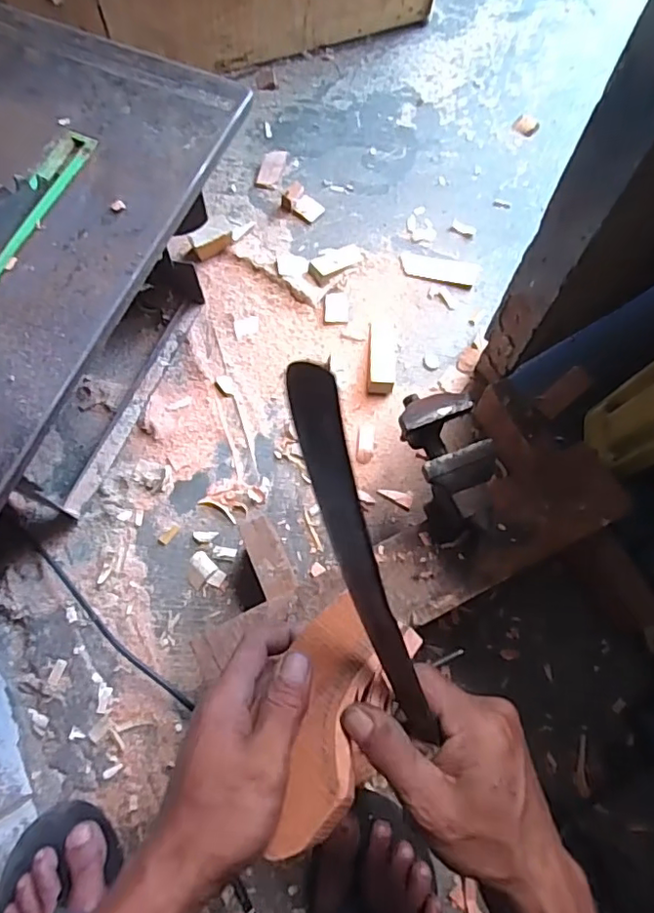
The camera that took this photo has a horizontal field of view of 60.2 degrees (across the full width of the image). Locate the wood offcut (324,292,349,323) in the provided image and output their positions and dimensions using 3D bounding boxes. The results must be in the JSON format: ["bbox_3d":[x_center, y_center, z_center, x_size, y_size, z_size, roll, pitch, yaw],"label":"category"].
[{"bbox_3d":[0.013,-0.189,0.714,0.030,0.004,0.043,4,71,1],"label":"wood offcut"}]

